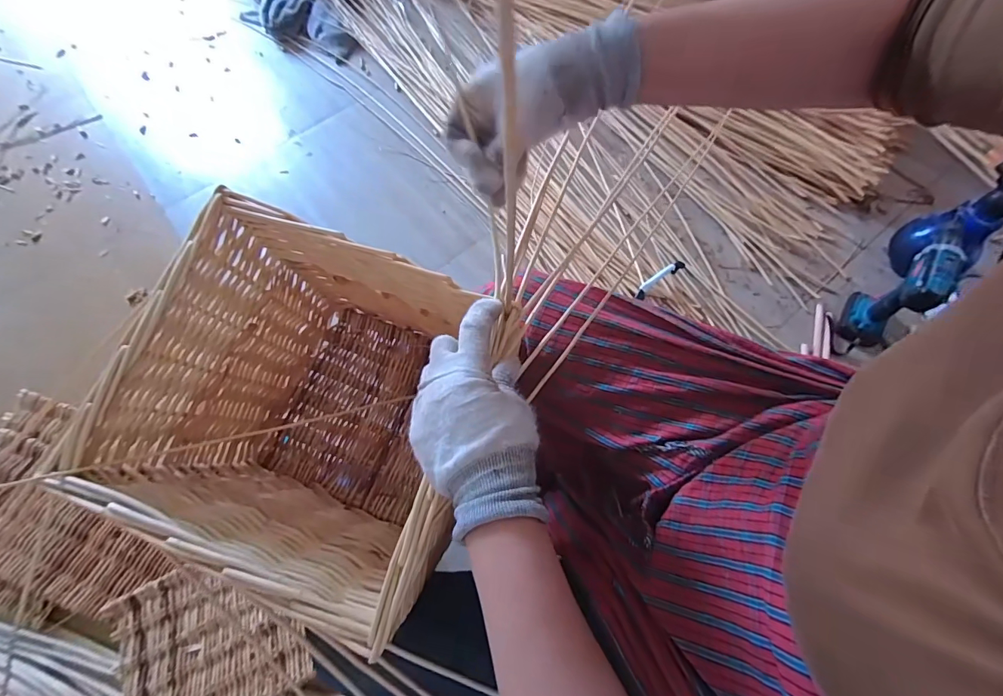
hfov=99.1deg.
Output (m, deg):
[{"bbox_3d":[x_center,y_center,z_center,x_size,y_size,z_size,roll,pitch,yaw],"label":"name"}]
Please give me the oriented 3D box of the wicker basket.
[{"bbox_3d":[-0.171,0.075,0.477,0.302,0.296,0.291,21,71,9],"label":"wicker basket"}]

